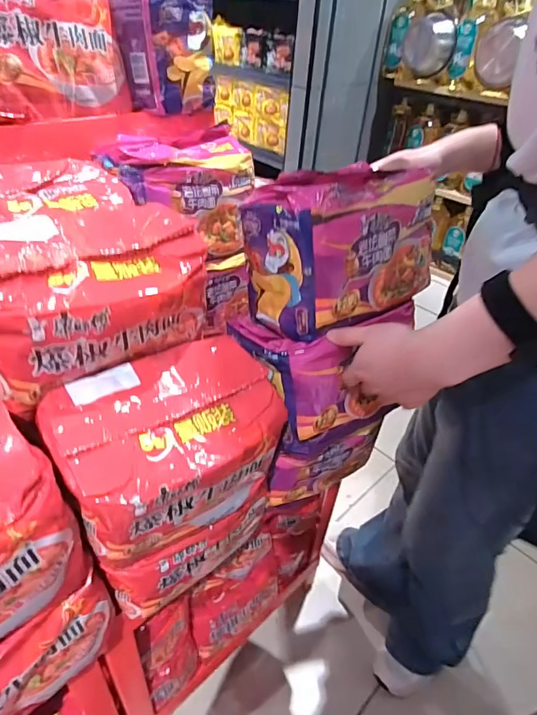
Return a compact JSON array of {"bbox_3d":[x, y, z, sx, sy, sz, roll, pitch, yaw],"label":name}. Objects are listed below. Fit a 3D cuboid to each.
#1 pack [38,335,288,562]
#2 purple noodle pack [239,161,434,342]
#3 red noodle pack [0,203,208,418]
[{"bbox_3d":[-0.091,0.093,0.445,0.198,0.153,0.120,-24,47,-32],"label":"pack"},{"bbox_3d":[0.084,-0.117,0.490,0.182,0.132,0.110,-22,46,-31],"label":"purple noodle pack"},{"bbox_3d":[-0.159,-0.056,0.409,0.192,0.113,0.120,-25,47,-33],"label":"red noodle pack"}]

